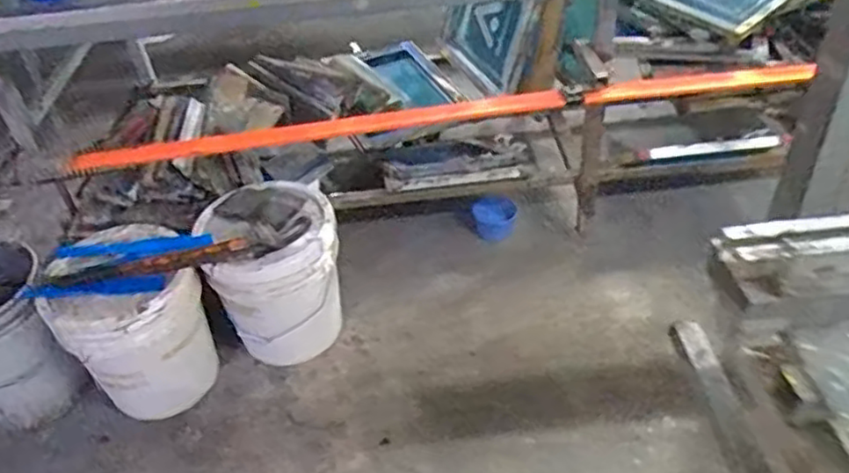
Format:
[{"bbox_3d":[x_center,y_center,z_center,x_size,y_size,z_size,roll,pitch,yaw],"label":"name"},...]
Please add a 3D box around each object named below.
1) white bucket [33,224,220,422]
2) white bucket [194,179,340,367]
[{"bbox_3d":[-0.638,0.196,1.601,0.284,0.379,0.281,-3,41,3],"label":"white bucket"},{"bbox_3d":[-0.351,0.090,1.703,0.304,0.354,0.274,-14,42,-9],"label":"white bucket"}]

